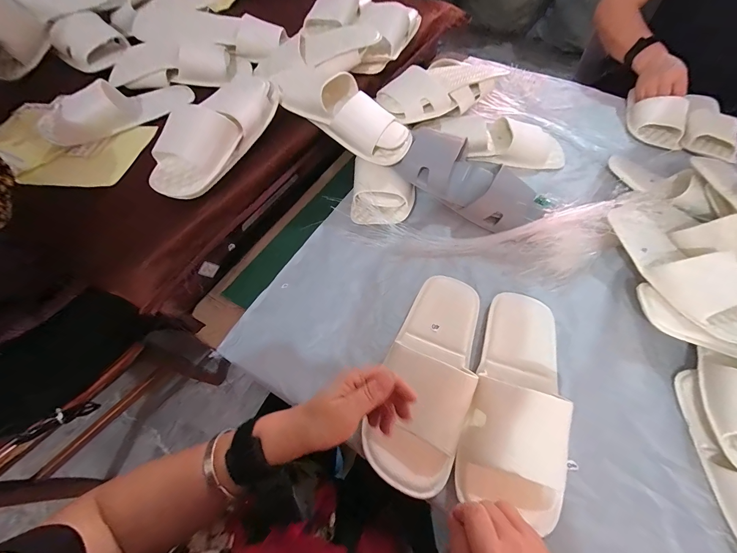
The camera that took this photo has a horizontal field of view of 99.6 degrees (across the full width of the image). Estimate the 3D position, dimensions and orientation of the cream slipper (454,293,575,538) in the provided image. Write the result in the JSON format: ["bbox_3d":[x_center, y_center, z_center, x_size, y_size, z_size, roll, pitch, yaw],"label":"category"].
[{"bbox_3d":[0.187,0.134,0.375,0.108,0.075,0.271,17,54,11],"label":"cream slipper"}]

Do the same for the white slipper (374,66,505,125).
[{"bbox_3d":[0.146,-0.370,0.607,0.267,0.054,0.116,-18,61,-10],"label":"white slipper"}]

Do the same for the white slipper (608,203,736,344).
[{"bbox_3d":[0.448,-0.020,0.440,0.100,0.049,0.232,-10,60,-6],"label":"white slipper"}]

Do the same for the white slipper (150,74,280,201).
[{"bbox_3d":[-0.229,-0.220,0.457,0.101,0.075,0.238,18,61,11],"label":"white slipper"}]

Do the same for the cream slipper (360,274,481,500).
[{"bbox_3d":[0.077,0.109,0.391,0.104,0.057,0.269,15,57,10],"label":"cream slipper"}]

